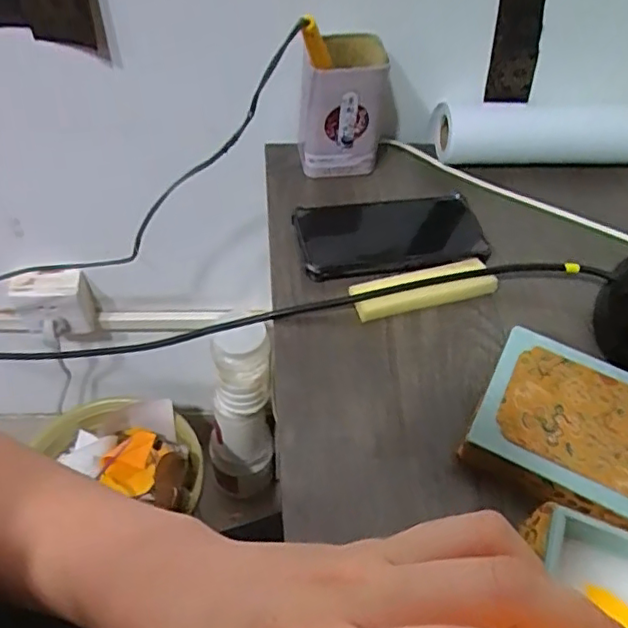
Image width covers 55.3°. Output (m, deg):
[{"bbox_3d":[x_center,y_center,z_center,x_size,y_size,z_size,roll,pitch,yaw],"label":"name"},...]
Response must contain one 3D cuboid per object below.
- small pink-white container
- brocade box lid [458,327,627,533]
[{"bbox_3d":[0.029,-0.191,0.560,0.078,0.113,0.075,5,52,0],"label":"small pink-white container"},{"bbox_3d":[0.203,0.091,0.413,0.179,0.033,0.119,25,54,15],"label":"brocade box lid"}]

